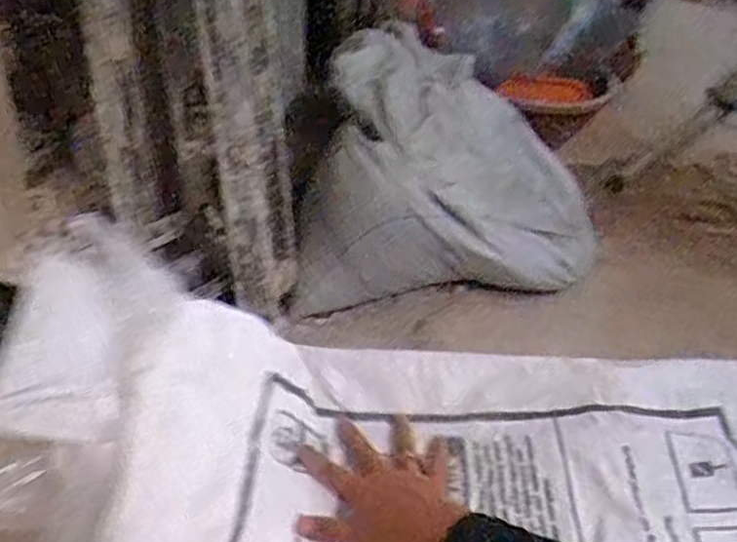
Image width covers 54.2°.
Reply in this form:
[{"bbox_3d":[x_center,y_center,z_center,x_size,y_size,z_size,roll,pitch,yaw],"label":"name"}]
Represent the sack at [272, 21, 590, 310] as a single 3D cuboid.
[{"bbox_3d":[0.125,-0.143,1.060,0.403,0.254,0.390,10,36,6],"label":"sack"}]

